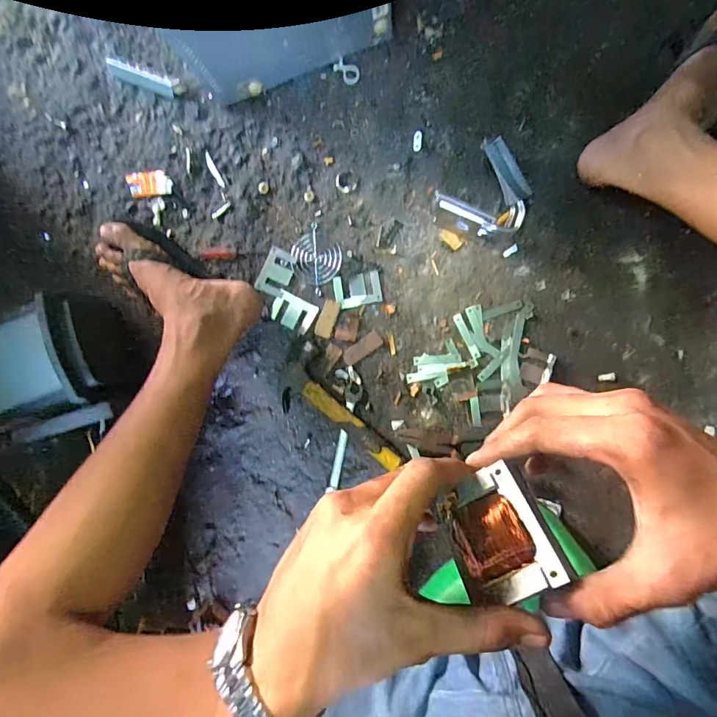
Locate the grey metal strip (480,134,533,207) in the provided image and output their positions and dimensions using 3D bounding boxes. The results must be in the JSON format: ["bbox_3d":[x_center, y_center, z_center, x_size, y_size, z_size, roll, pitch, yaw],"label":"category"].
[{"bbox_3d":[0.184,-0.233,0.553,0.031,0.004,0.081,-24,106,20],"label":"grey metal strip"}]

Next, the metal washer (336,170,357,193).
[{"bbox_3d":[-0.018,-0.257,0.647,0.031,0.004,0.033,1,87,6],"label":"metal washer"}]

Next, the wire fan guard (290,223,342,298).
[{"bbox_3d":[-0.061,-0.141,0.641,0.076,0.005,0.073,40,92,6],"label":"wire fan guard"}]

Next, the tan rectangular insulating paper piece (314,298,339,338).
[{"bbox_3d":[-0.044,-0.057,0.634,0.023,0.004,0.053,18,89,7],"label":"tan rectangular insulating paper piece"}]

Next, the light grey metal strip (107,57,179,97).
[{"bbox_3d":[-0.330,-0.429,0.680,0.120,0.009,0.030,24,90,7],"label":"light grey metal strip"}]

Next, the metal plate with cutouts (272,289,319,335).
[{"bbox_3d":[-0.093,-0.066,0.644,0.063,0.004,0.044,28,90,7],"label":"metal plate with cutouts"}]

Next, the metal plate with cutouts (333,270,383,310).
[{"bbox_3d":[0.000,-0.097,0.631,0.064,0.004,0.047,-10,86,5],"label":"metal plate with cutouts"}]

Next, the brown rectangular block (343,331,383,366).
[{"bbox_3d":[0.006,-0.014,0.625,0.060,0.004,0.021,-35,84,3],"label":"brown rectangular block"}]

